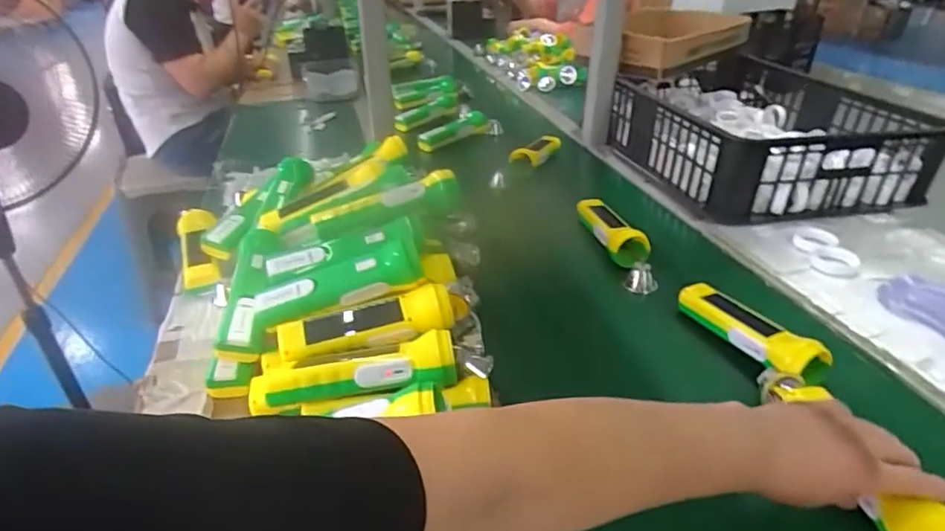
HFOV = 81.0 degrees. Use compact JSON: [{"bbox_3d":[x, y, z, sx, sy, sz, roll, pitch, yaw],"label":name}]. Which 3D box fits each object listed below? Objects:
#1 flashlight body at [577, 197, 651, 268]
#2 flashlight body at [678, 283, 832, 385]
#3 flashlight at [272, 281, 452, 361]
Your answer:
[{"bbox_3d":[0.199,-0.053,0.789,0.055,0.043,0.177,-5,31,-7],"label":"flashlight body"},{"bbox_3d":[0.291,0.069,0.595,0.056,0.051,0.166,-14,33,-20],"label":"flashlight body"},{"bbox_3d":[-0.099,0.052,0.519,0.161,0.039,0.040,-8,32,-12],"label":"flashlight"}]

